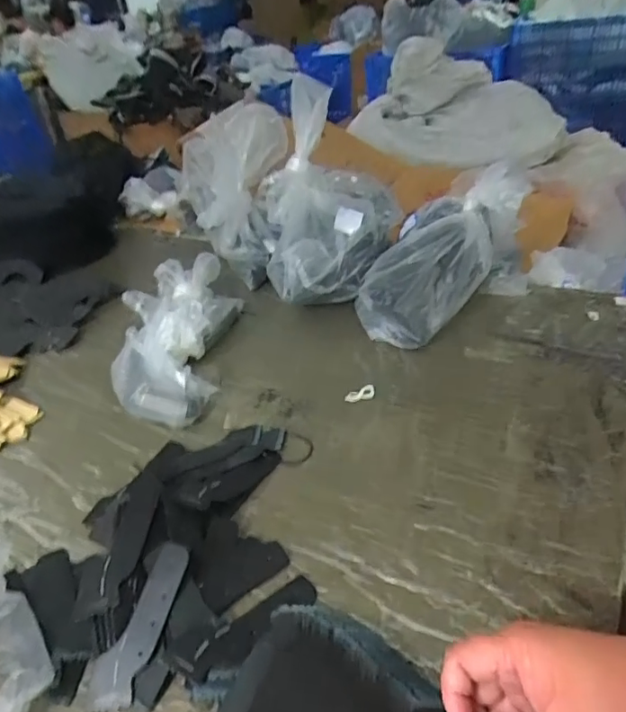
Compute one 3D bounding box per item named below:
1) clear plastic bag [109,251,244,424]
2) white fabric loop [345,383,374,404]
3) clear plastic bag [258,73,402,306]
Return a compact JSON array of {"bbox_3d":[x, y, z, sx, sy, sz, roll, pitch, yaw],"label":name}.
[{"bbox_3d":[-0.183,-0.036,0.724,0.135,0.073,0.298,-3,35,8],"label":"clear plastic bag"},{"bbox_3d":[0.054,0.043,0.625,0.036,0.009,0.018,-11,36,-6],"label":"white fabric loop"},{"bbox_3d":[0.024,-0.209,0.744,0.192,0.282,0.157,-7,35,2],"label":"clear plastic bag"}]

